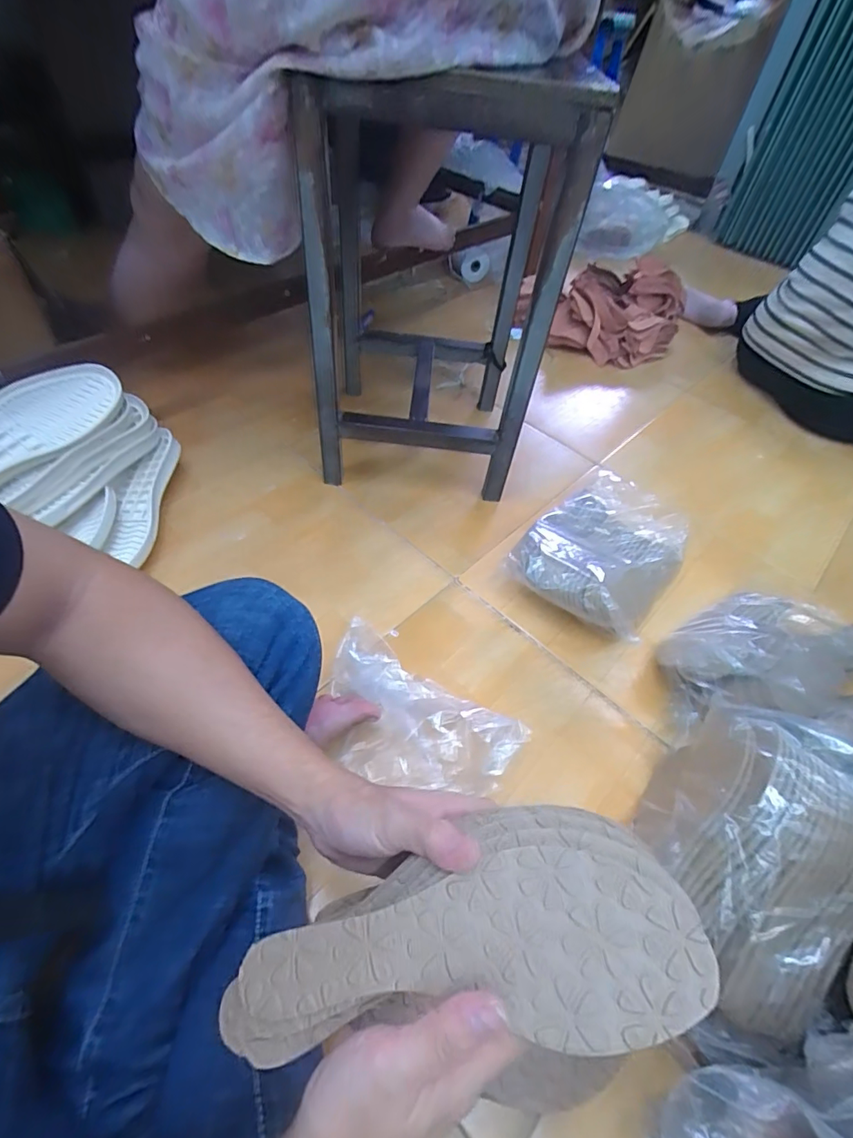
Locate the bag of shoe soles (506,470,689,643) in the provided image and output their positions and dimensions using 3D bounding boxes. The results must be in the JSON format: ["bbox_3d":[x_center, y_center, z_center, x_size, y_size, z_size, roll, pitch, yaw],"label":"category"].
[{"bbox_3d":[0.269,-0.032,0.739,0.192,0.079,0.293,32,55,20],"label":"bag of shoe soles"}]

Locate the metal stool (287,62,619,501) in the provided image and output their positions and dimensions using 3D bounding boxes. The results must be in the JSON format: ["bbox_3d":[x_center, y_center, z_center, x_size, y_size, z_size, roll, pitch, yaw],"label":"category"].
[{"bbox_3d":[0.004,-0.378,0.713,0.295,0.499,0.299,4,50,-3],"label":"metal stool"}]

